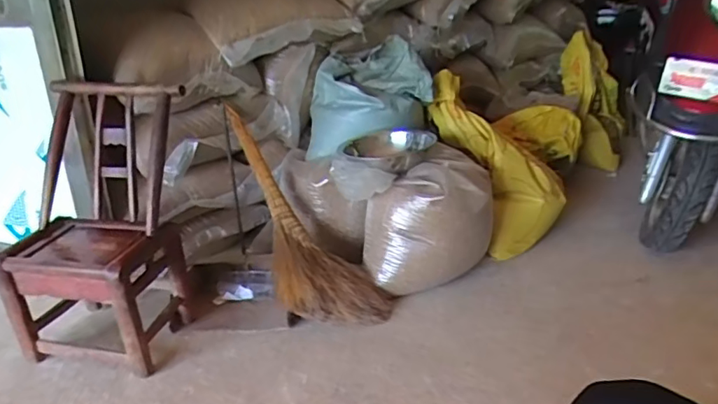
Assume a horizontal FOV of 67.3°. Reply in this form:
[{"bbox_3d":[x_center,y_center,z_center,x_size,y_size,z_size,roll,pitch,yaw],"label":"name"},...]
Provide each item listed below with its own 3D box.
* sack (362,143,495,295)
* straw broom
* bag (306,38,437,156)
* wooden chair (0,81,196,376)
[{"bbox_3d":[0.213,0.042,1.610,0.352,0.336,0.315,3,21,12],"label":"sack"},{"bbox_3d":[-0.195,0.050,1.541,0.269,0.112,0.731,-20,65,-36],"label":"straw broom"},{"bbox_3d":[0.033,-0.341,1.765,0.409,0.333,0.223,-4,20,-6],"label":"bag"},{"bbox_3d":[-0.649,0.060,1.326,0.383,0.639,0.318,3,23,15],"label":"wooden chair"}]

